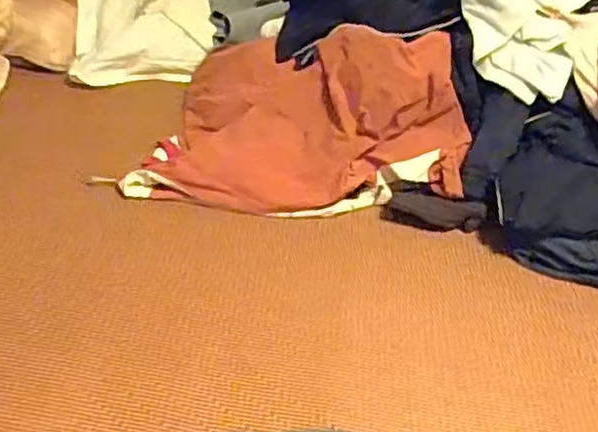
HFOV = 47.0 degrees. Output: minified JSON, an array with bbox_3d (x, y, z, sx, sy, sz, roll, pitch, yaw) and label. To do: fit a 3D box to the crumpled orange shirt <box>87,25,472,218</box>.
[{"bbox_3d":[0.009,-0.153,0.986,0.455,0.216,0.268,8,37,0],"label":"crumpled orange shirt"}]

